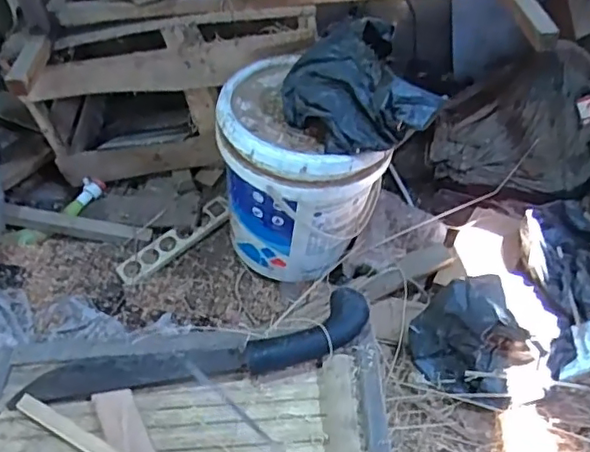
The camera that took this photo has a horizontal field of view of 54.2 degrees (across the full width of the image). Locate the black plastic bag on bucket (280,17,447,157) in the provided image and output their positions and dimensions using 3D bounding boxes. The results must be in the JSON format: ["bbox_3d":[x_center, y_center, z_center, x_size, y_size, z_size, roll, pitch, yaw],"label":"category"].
[{"bbox_3d":[0.095,-0.214,0.891,0.190,0.127,0.199,-21,45,-16],"label":"black plastic bag on bucket"}]

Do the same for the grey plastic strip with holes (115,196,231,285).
[{"bbox_3d":[-0.249,0.029,1.213,0.273,0.015,0.060,-38,70,-19],"label":"grey plastic strip with holes"}]

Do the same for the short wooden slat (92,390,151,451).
[{"bbox_3d":[-0.146,0.208,0.520,0.035,0.008,0.151,-24,45,-18],"label":"short wooden slat"}]

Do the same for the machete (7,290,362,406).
[{"bbox_3d":[-0.099,0.131,0.578,0.353,0.034,0.058,-12,43,-6],"label":"machete"}]

